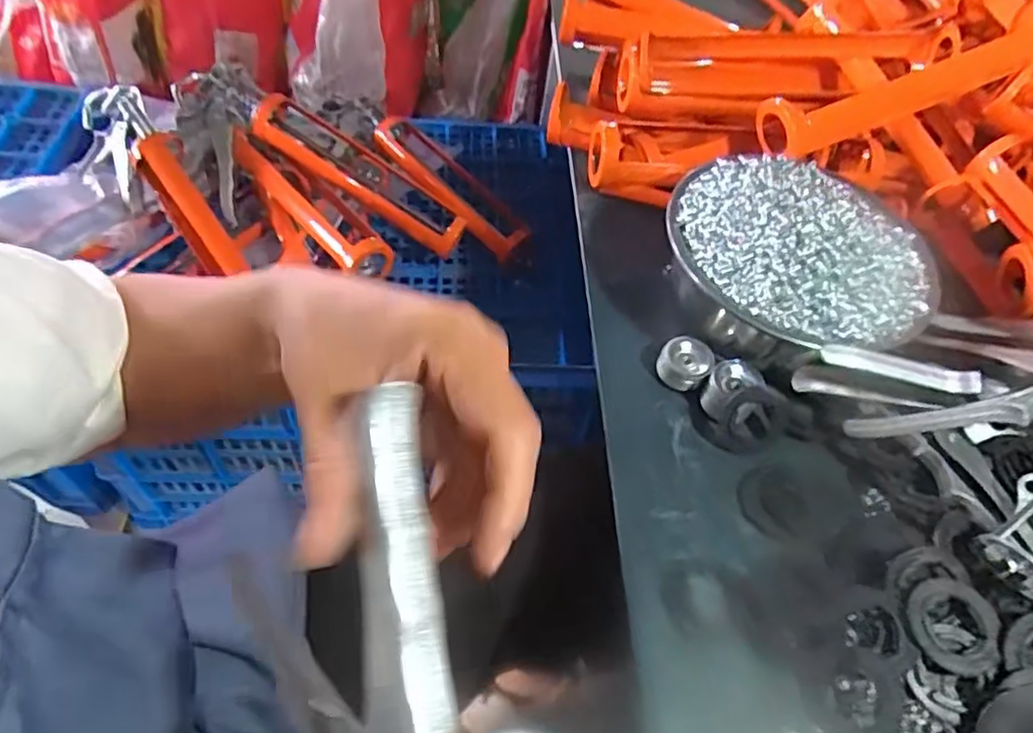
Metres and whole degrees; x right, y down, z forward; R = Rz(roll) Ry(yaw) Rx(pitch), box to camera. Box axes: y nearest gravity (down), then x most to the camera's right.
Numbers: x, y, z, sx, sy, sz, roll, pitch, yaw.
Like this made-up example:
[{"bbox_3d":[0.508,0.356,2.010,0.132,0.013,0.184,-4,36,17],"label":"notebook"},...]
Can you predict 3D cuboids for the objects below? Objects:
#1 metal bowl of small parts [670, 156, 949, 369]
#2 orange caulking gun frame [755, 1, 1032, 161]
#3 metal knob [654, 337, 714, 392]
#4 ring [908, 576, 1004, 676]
[{"bbox_3d":[0.199,-0.073,0.469,0.172,0.078,0.174,3,53,-5],"label":"metal bowl of small parts"},{"bbox_3d":[0.311,-0.225,0.517,0.259,0.047,0.051,-22,56,0],"label":"orange caulking gun frame"},{"bbox_3d":[0.117,-0.001,0.458,0.036,0.028,0.033,0,54,0],"label":"metal knob"},{"bbox_3d":[0.235,0.138,0.352,0.046,0.011,0.049,3,53,-5],"label":"ring"}]

